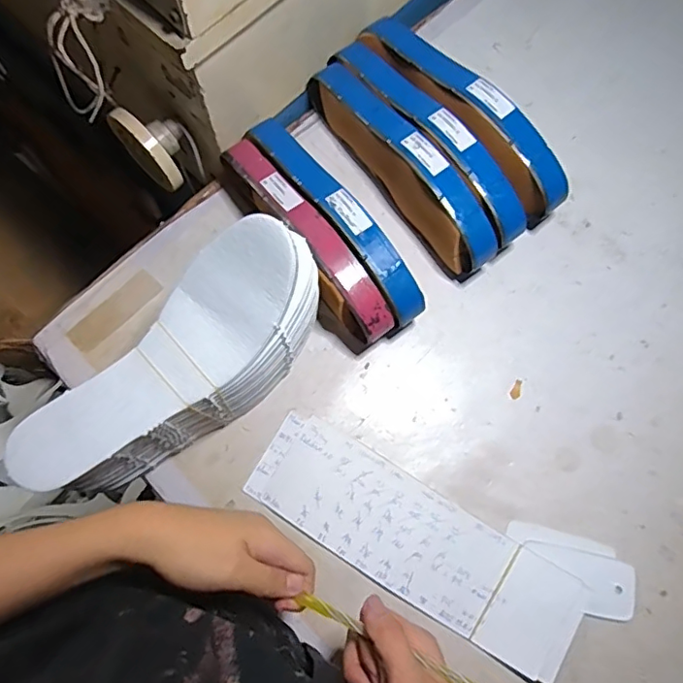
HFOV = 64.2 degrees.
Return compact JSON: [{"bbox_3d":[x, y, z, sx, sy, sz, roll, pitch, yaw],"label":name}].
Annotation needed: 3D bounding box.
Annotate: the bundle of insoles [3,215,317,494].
[{"bbox_3d":[-0.129,0.028,0.461,0.093,0.168,0.261,44,77,10],"label":"bundle of insoles"}]

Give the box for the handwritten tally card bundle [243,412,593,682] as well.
[{"bbox_3d":[0.066,0.182,0.502,0.312,0.016,0.096,32,76,7],"label":"handwritten tally card bundle"}]

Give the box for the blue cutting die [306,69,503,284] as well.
[{"bbox_3d":[0.055,-0.184,0.565,0.044,0.093,0.273,-36,78,-11],"label":"blue cutting die"}]

